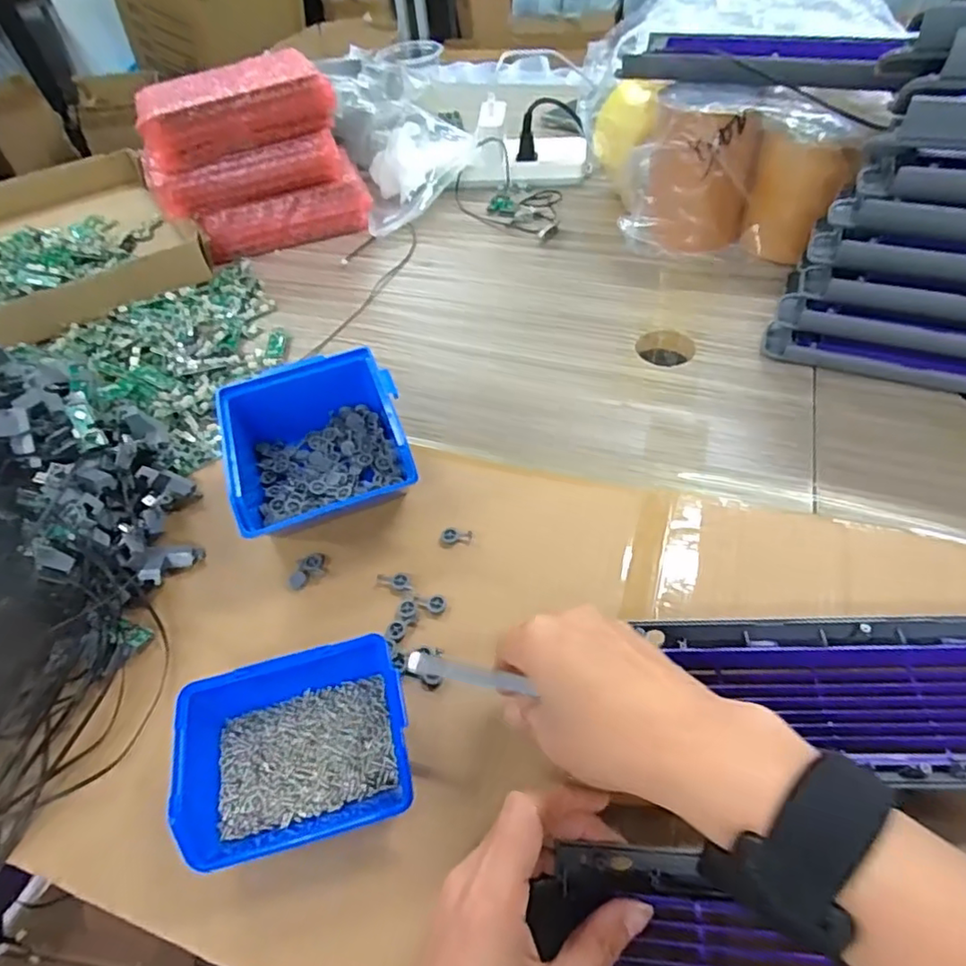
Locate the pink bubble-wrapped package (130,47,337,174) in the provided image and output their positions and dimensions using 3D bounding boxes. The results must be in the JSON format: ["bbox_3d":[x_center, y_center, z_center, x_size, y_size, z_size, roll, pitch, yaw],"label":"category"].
[{"bbox_3d":[-0.272,-0.416,0.662,0.189,0.057,0.117,-19,50,-10],"label":"pink bubble-wrapped package"}]

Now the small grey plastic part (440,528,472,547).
[{"bbox_3d":[-0.018,0.036,0.405,0.021,0.004,0.012,0,50,5],"label":"small grey plastic part"}]

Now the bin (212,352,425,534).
[{"bbox_3d":[-0.114,-0.023,0.431,0.120,0.066,0.131,-19,50,-10],"label":"bin"}]

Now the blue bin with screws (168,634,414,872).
[{"bbox_3d":[-0.092,0.138,0.308,0.109,0.051,0.081,-14,49,-6],"label":"blue bin with screws"}]

